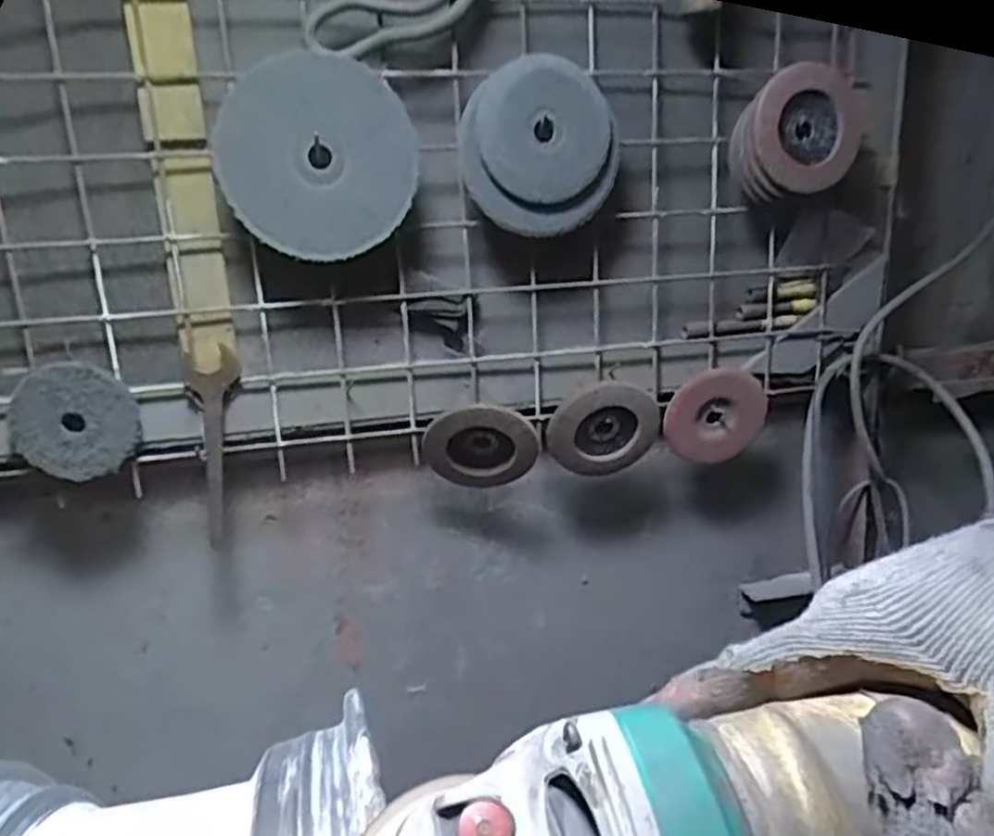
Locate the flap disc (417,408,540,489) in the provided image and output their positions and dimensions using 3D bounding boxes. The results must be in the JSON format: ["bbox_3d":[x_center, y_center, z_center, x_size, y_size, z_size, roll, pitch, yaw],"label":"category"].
[{"bbox_3d":[-0.014,0.023,0.624,0.094,0.088,0.018,-22,40,19],"label":"flap disc"}]

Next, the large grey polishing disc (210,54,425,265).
[{"bbox_3d":[-0.131,-0.191,0.536,0.140,0.132,0.017,-8,16,-12],"label":"large grey polishing disc"}]

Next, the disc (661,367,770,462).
[{"bbox_3d":[0.198,-0.002,0.668,0.102,0.089,0.015,13,24,-23],"label":"disc"}]

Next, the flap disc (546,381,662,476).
[{"bbox_3d":[0.093,0.011,0.639,0.095,0.099,0.011,2,38,-10],"label":"flap disc"}]

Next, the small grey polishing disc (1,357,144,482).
[{"bbox_3d":[-0.316,0.002,0.551,0.087,0.085,0.012,21,6,-14],"label":"small grey polishing disc"}]

